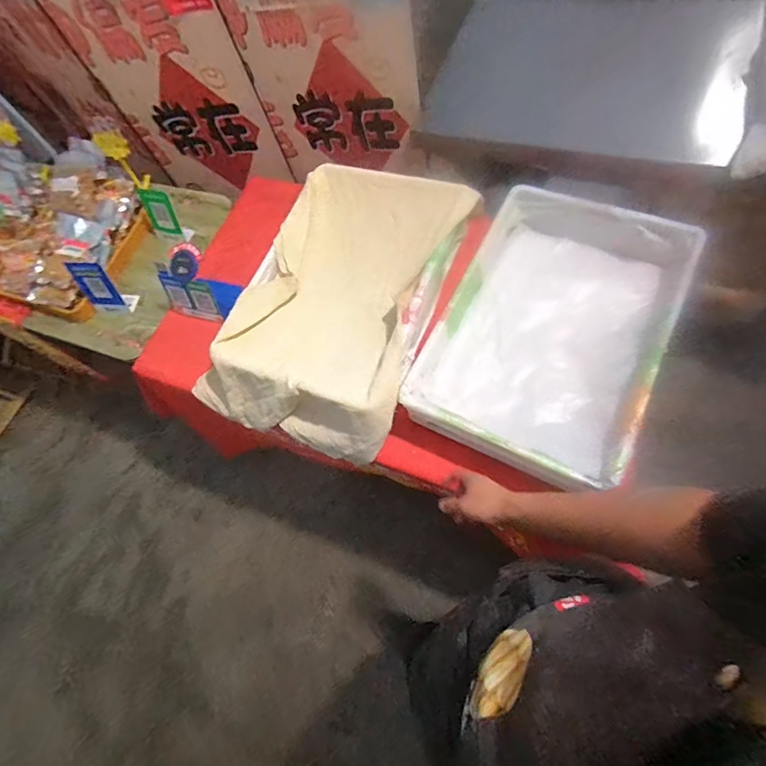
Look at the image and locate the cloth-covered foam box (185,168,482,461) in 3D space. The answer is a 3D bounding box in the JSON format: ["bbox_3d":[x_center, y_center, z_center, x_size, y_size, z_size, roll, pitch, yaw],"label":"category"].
[{"bbox_3d":[-0.114,-0.207,1.074,0.493,0.194,0.700,16,72,16],"label":"cloth-covered foam box"}]

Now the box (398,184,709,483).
[{"bbox_3d":[0.349,-0.118,0.950,0.401,0.182,0.617,24,74,19],"label":"box"}]

